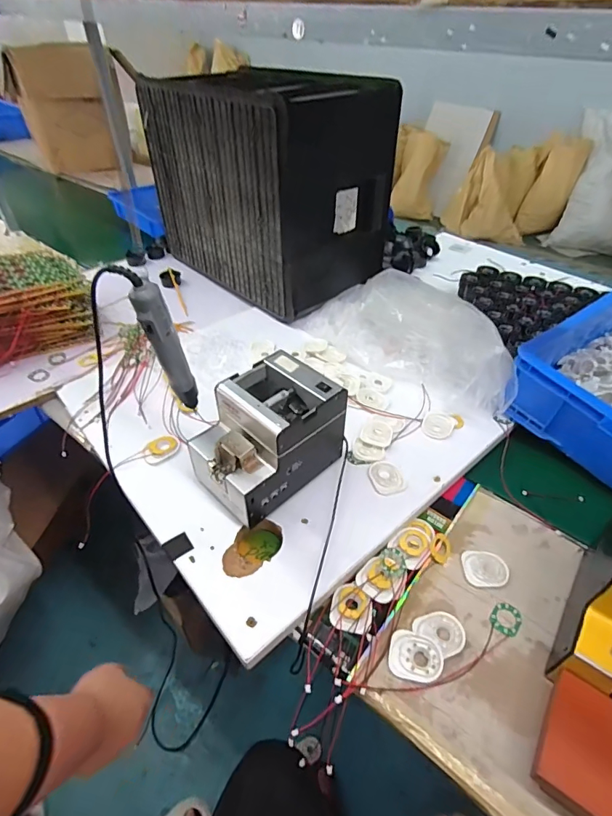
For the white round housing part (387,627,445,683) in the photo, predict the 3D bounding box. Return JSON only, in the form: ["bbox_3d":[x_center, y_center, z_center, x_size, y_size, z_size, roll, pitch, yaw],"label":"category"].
[{"bbox_3d":[0.123,0.279,0.485,0.057,0.007,0.049,15,44,15],"label":"white round housing part"}]

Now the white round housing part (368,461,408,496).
[{"bbox_3d":[0.121,0.101,0.642,0.050,0.004,0.058,-11,44,-13],"label":"white round housing part"}]

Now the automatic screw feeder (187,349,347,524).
[{"bbox_3d":[-0.054,0.039,0.603,0.180,0.149,0.129,-33,52,-32],"label":"automatic screw feeder"}]

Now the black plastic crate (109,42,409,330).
[{"bbox_3d":[-0.099,-0.499,1.002,0.276,0.409,0.520,-33,52,-32],"label":"black plastic crate"}]

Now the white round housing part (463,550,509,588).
[{"bbox_3d":[0.237,0.211,0.569,0.058,0.007,0.048,1,42,0],"label":"white round housing part"}]

